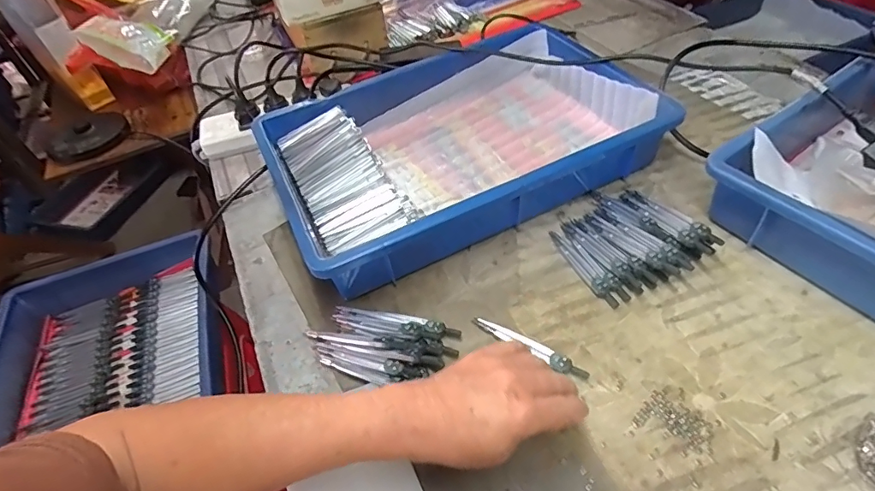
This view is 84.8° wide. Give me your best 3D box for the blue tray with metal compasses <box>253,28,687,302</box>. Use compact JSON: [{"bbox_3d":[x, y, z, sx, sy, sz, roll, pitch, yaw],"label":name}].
[{"bbox_3d":[0.024,-0.122,0.593,0.427,0.098,0.284,-24,49,-12],"label":"blue tray with metal compasses"}]

